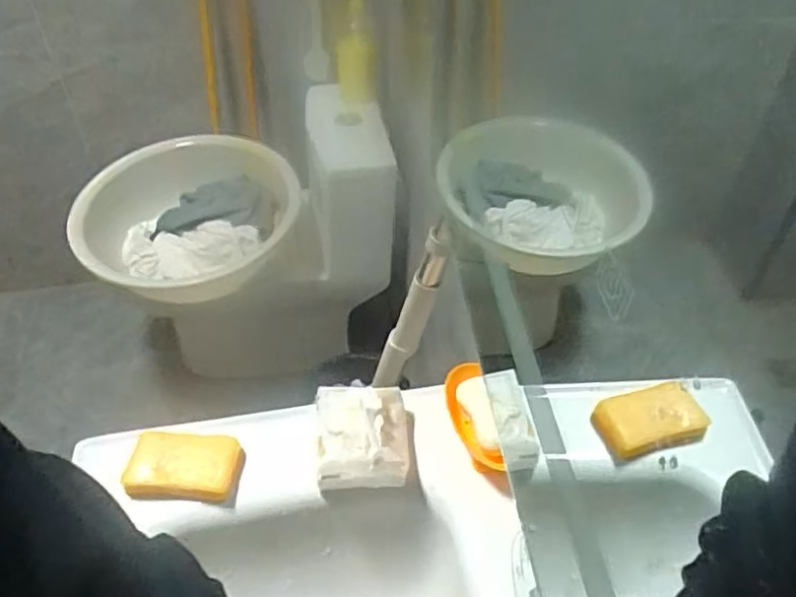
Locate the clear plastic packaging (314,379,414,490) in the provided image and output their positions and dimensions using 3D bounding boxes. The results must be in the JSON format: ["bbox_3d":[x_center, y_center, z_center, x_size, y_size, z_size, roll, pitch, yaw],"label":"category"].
[{"bbox_3d":[-0.035,0.137,0.652,0.097,0.049,0.102,0,47,1],"label":"clear plastic packaging"}]

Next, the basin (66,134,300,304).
[{"bbox_3d":[-0.474,-0.163,1.412,0.462,0.158,0.439,0,47,0],"label":"basin"}]

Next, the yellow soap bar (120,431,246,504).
[{"bbox_3d":[-0.217,0.172,0.646,0.108,0.027,0.066,0,47,1],"label":"yellow soap bar"}]

